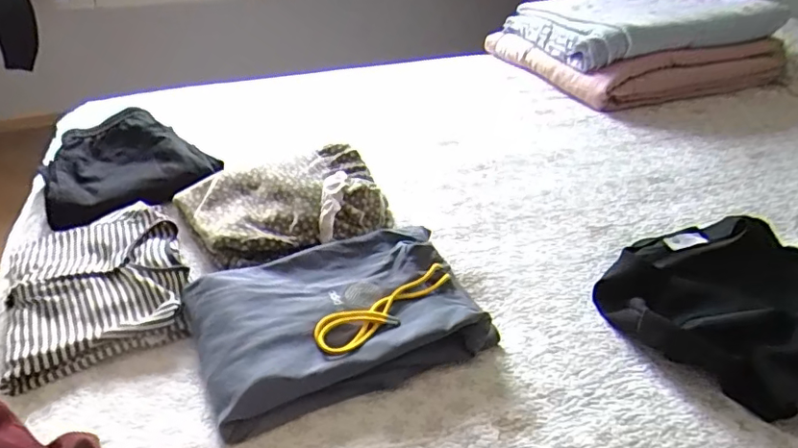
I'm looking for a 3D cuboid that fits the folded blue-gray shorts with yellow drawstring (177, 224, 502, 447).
[{"bbox_3d":[-0.077,0.106,0.674,0.315,0.046,0.221,-12,35,-22],"label":"folded blue-gray shorts with yellow drawstring"}]

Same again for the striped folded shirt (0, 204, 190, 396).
[{"bbox_3d":[-0.398,0.068,0.735,0.206,0.041,0.286,-14,36,-25],"label":"striped folded shirt"}]

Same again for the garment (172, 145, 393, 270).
[{"bbox_3d":[-0.169,-0.037,0.858,0.287,0.055,0.268,-20,38,-27],"label":"garment"}]

